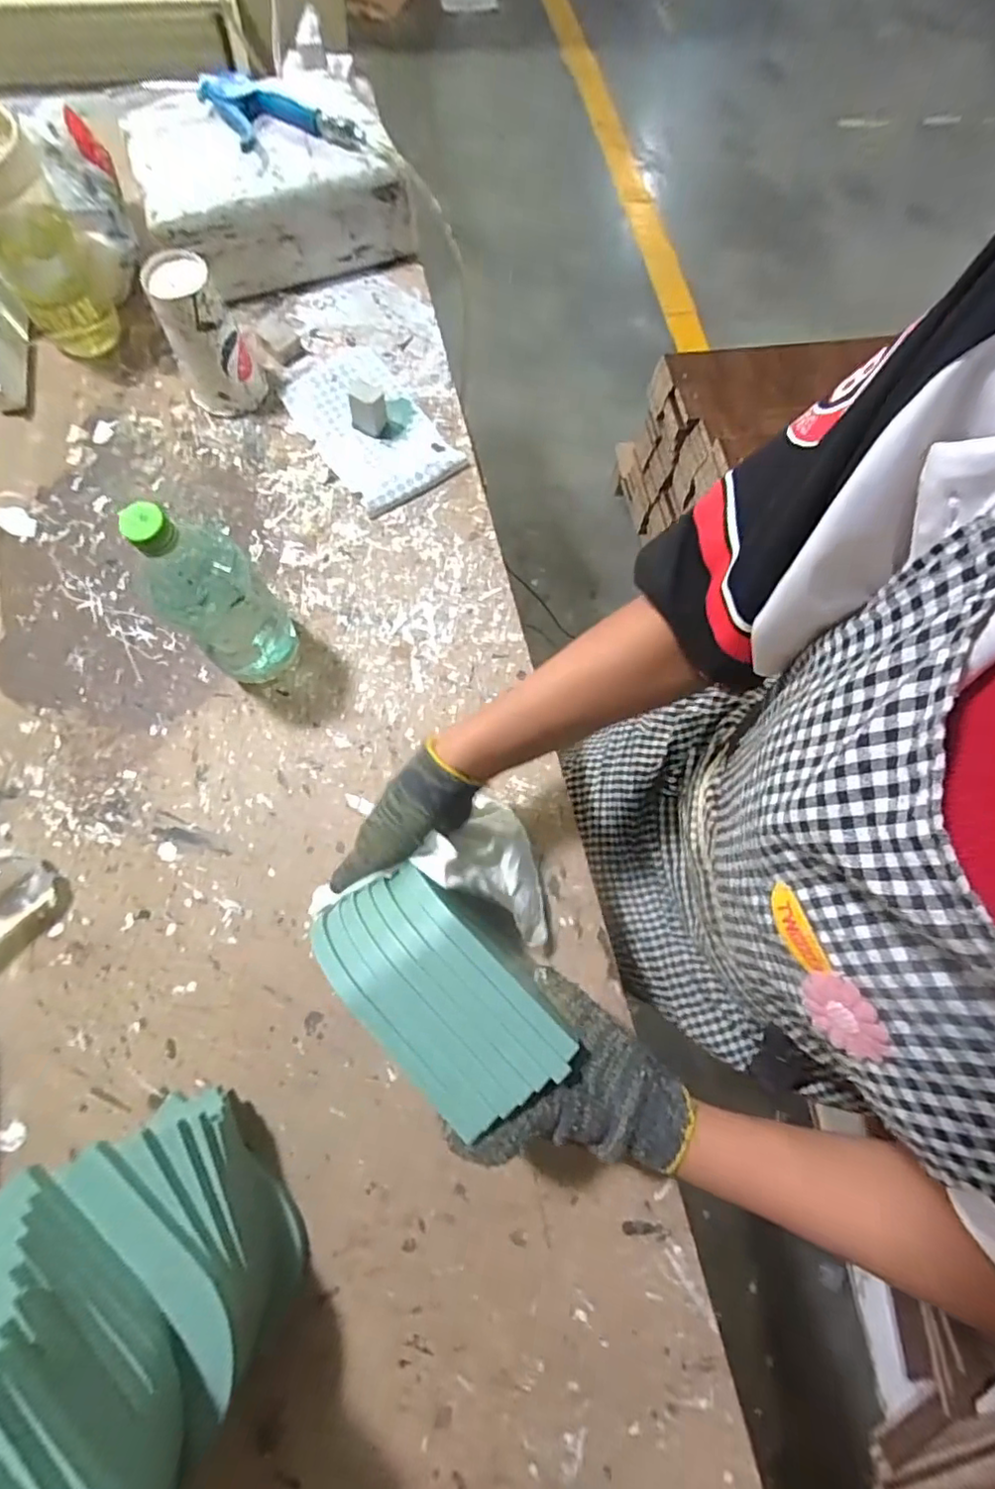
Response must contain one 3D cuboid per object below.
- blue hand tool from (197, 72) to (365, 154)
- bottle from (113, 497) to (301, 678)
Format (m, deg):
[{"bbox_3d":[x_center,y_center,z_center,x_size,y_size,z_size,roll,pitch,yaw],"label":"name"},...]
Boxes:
[{"bbox_3d":[-0.260,-0.698,0.651,0.208,0.020,0.098,35,76,8],"label":"blue hand tool"},{"bbox_3d":[-0.223,-0.114,0.487,0.069,0.205,0.065,-10,74,-3],"label":"bottle"}]

